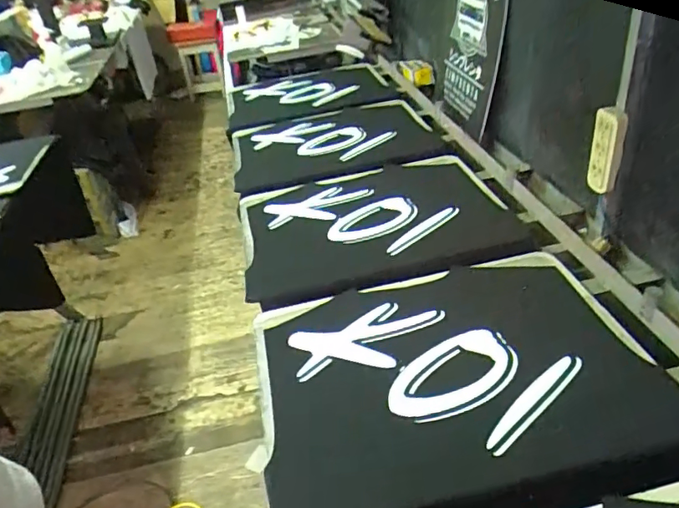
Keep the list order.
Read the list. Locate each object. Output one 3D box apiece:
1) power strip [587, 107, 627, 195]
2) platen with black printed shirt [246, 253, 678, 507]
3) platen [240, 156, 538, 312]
[{"bbox_3d":[0.450,-0.174,0.893,0.050,0.147,0.019,16,43,28],"label":"power strip"},{"bbox_3d":[0.163,0.174,0.775,0.570,0.037,0.438,-13,36,-7],"label":"platen with black printed shirt"},{"bbox_3d":[0.067,-0.084,1.121,0.531,0.025,0.450,-12,36,-7],"label":"platen"}]

